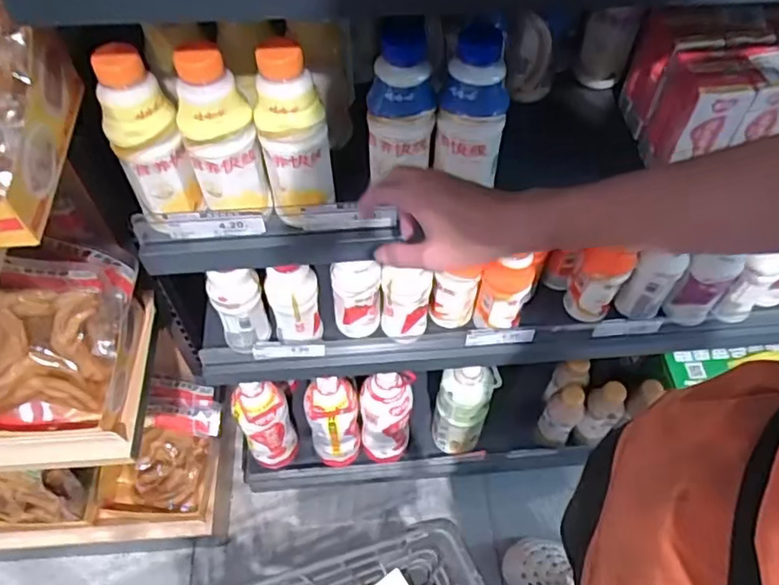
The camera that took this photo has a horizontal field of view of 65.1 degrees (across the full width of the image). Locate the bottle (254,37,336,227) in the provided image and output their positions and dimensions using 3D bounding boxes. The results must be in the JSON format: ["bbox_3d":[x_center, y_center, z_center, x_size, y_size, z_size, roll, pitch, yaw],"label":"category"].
[{"bbox_3d":[-0.091,-0.149,0.585,0.063,0.175,0.052,-9,57,-7],"label":"bottle"}]

